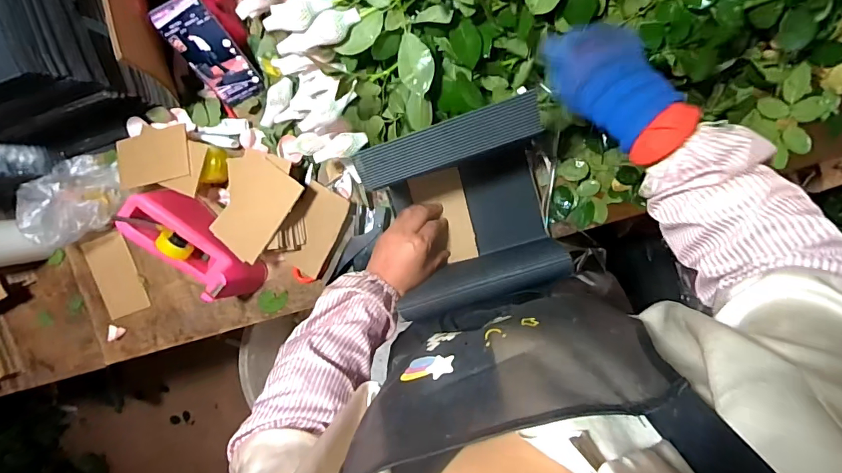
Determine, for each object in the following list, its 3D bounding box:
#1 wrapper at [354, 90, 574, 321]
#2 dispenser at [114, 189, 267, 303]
[{"bbox_3d":[0.065,-0.036,0.578,0.207,0.186,0.207,-19,94,8],"label":"wrapper"},{"bbox_3d":[-0.335,0.015,0.655,0.214,0.103,0.090,42,99,-13],"label":"dispenser"}]

